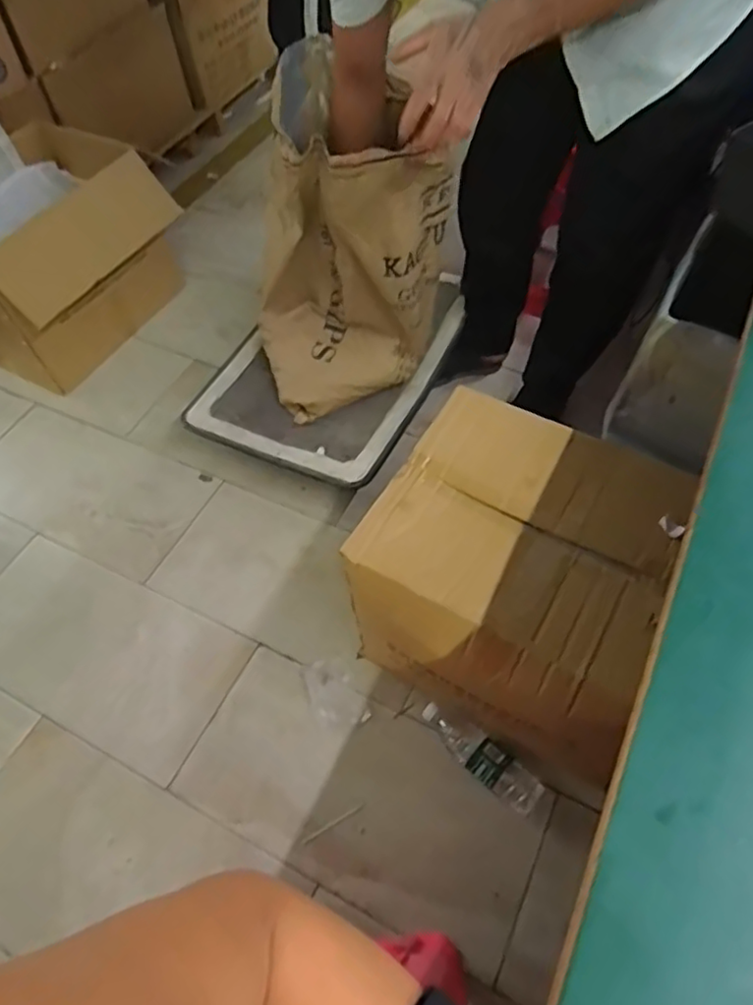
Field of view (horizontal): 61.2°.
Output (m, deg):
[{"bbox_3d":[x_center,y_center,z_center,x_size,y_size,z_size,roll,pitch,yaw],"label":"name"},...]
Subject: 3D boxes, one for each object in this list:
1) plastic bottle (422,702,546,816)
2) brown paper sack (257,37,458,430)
[{"bbox_3d":[0.173,0.415,1.061,0.066,0.061,0.227,-39,62,-19],"label":"plastic bottle"},{"bbox_3d":[-0.060,-0.467,1.221,0.348,0.561,0.302,-12,56,-3],"label":"brown paper sack"}]

